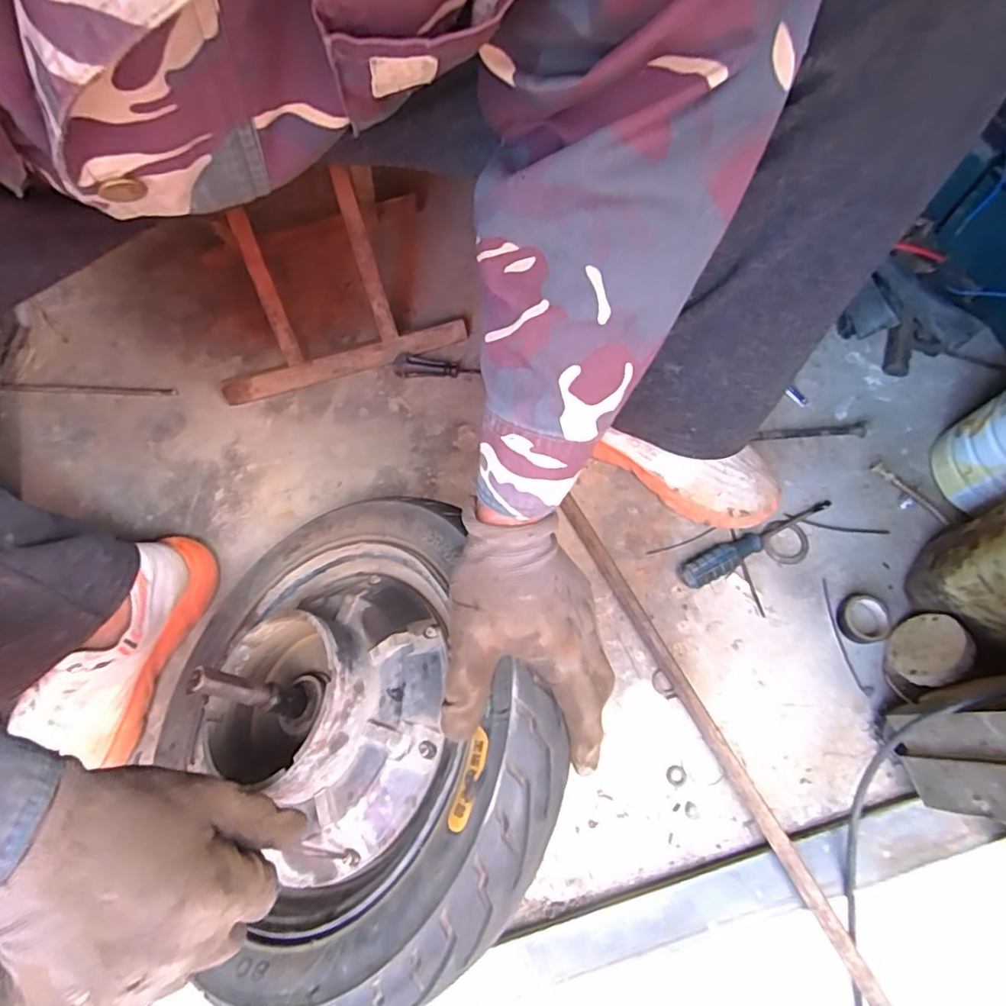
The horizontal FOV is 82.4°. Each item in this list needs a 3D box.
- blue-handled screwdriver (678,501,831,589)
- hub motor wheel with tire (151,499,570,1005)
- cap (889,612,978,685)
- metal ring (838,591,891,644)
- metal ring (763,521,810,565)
[{"bbox_3d":[0.273,0.038,0.610,0.190,0.029,0.030,-27,69,-9],"label":"blue-handled screwdriver"},{"bbox_3d":[-0.121,0.144,0.416,0.315,0.155,0.349,-47,48,-1],"label":"hub motor wheel with tire"},{"bbox_3d":[0.403,0.139,0.544,0.022,0.066,0.065,39,90,-22],"label":"cap"},{"bbox_3d":[0.363,0.116,0.578,0.050,0.016,0.049,-1,68,1],"label":"metal ring"},{"bbox_3d":[0.308,0.044,0.623,0.047,0.009,0.051,-1,68,1],"label":"metal ring"}]

